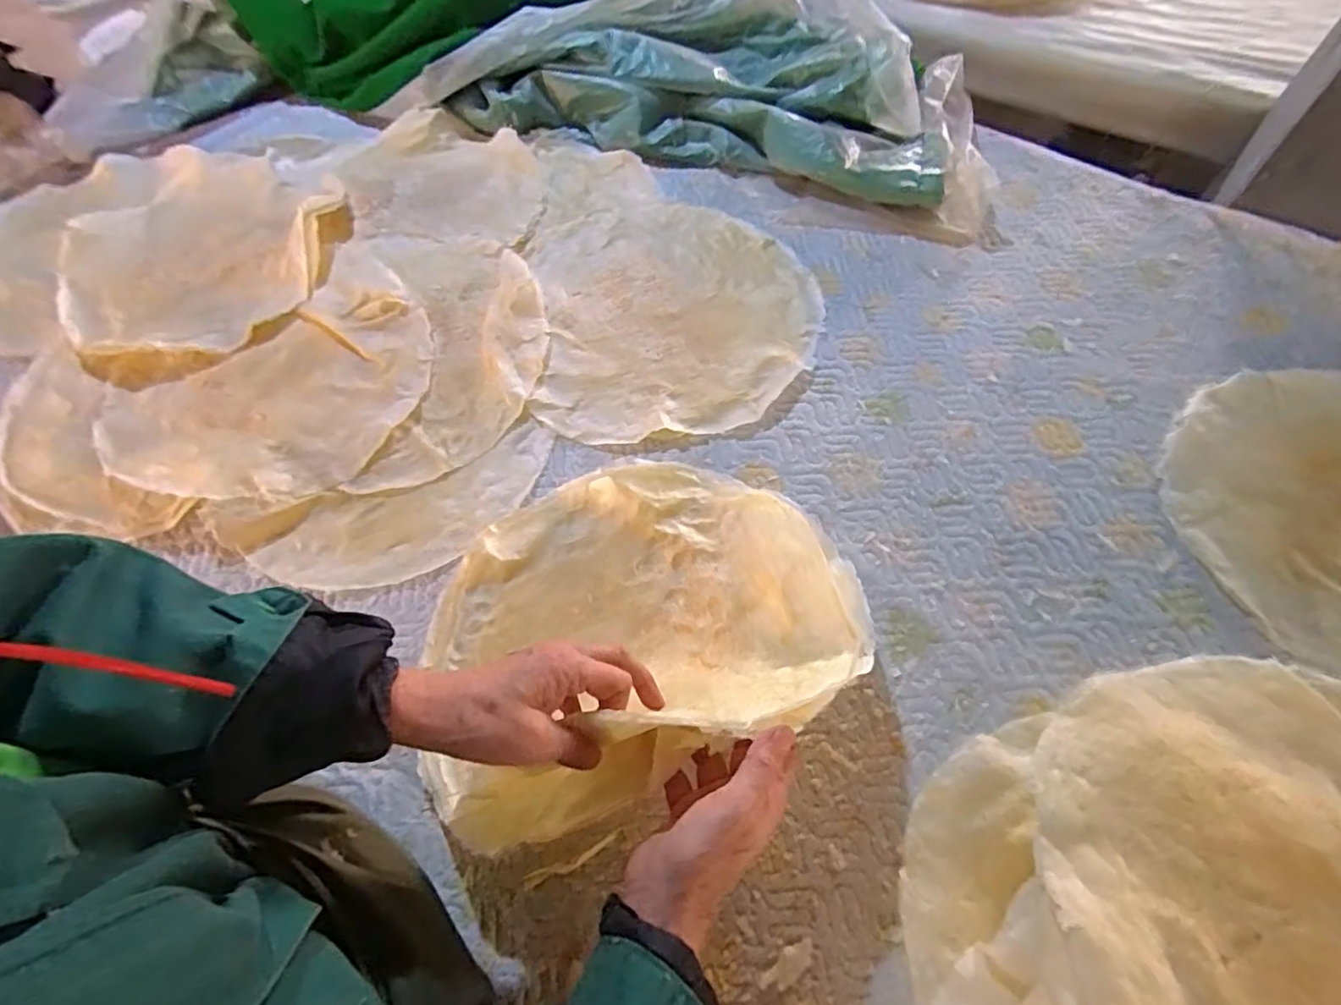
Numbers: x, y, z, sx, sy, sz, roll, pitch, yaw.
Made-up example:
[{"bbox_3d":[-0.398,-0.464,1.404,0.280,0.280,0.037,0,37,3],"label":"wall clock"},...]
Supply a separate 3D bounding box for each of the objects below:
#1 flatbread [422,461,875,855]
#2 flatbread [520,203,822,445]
[{"bbox_3d":[-0.032,0.069,0.483,0.343,0.176,0.284,-19,66,-11],"label":"flatbread"},{"bbox_3d":[0.005,-0.229,0.726,0.326,0.006,0.359,-7,61,-2],"label":"flatbread"}]

